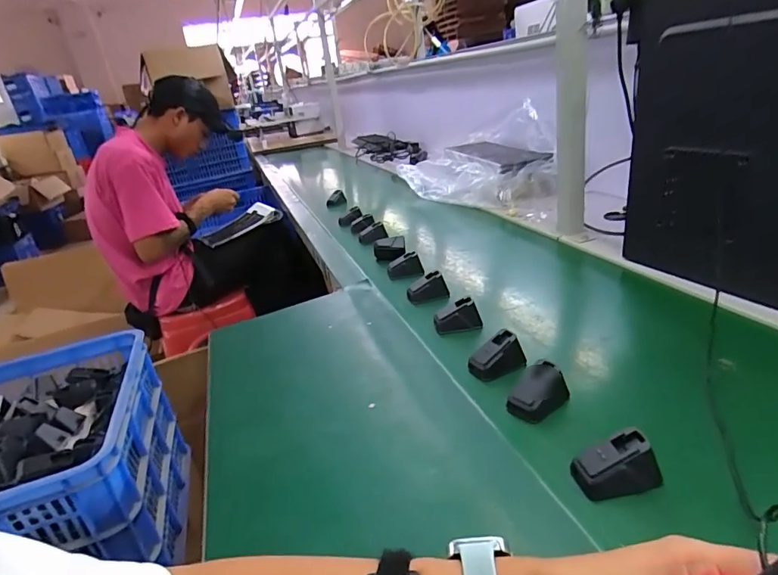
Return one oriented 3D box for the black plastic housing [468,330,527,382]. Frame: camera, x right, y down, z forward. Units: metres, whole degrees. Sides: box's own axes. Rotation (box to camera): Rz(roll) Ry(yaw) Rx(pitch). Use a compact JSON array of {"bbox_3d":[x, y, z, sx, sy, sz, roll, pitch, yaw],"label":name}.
[{"bbox_3d":[0.132,0.084,0.576,0.063,0.043,0.043,-16,25,-18],"label":"black plastic housing"}]

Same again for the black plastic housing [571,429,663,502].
[{"bbox_3d":[0.194,0.155,0.405,0.064,0.041,0.035,-7,23,1],"label":"black plastic housing"}]

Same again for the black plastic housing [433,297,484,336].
[{"bbox_3d":[0.099,0.043,0.681,0.066,0.045,0.029,-5,24,6],"label":"black plastic housing"}]

